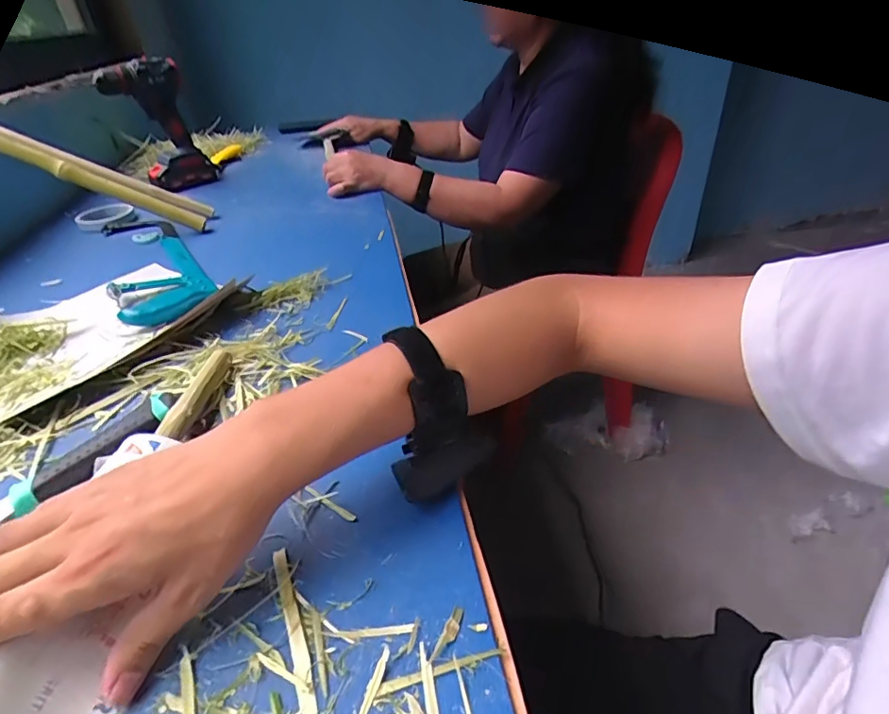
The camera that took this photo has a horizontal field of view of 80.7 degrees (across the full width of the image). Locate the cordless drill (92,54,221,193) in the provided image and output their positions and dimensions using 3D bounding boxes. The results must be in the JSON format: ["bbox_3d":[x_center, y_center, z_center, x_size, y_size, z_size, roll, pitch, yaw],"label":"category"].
[{"bbox_3d":[-0.541,-0.435,0.996,0.154,0.221,0.071,-17,37,-18],"label":"cordless drill"}]

